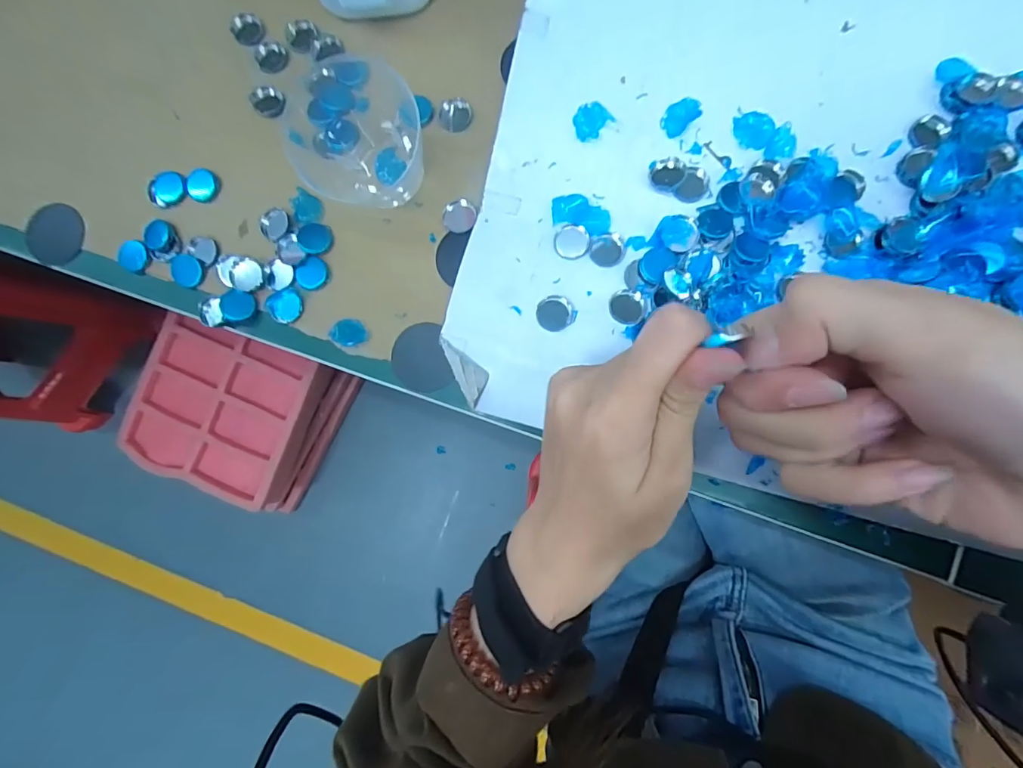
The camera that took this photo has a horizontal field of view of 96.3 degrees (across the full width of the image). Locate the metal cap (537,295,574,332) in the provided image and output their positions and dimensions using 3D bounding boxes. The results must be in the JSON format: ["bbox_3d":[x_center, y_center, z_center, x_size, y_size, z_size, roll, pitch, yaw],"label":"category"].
[{"bbox_3d":[0.023,-0.037,0.239,0.019,0.005,0.017,-34,85,3],"label":"metal cap"}]

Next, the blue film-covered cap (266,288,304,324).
[{"bbox_3d":[-0.128,-0.045,0.258,0.020,0.004,0.019,0,88,6],"label":"blue film-covered cap"}]

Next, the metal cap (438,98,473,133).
[{"bbox_3d":[-0.032,-0.152,0.257,0.018,0.006,0.017,0,88,6],"label":"metal cap"}]

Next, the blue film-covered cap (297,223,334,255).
[{"bbox_3d":[-0.111,-0.082,0.258,0.018,0.004,0.018,0,88,6],"label":"blue film-covered cap"}]

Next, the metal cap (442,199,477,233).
[{"bbox_3d":[-0.029,-0.093,0.253,0.017,0.007,0.017,0,88,6],"label":"metal cap"}]

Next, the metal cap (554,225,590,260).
[{"bbox_3d":[0.033,-0.077,0.245,0.018,0.004,0.019,0,88,6],"label":"metal cap"}]

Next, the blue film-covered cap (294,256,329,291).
[{"bbox_3d":[-0.113,-0.062,0.257,0.018,0.004,0.017,0,88,6],"label":"blue film-covered cap"}]

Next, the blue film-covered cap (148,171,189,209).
[{"bbox_3d":[-0.199,-0.113,0.265,0.018,0.006,0.022,26,90,6],"label":"blue film-covered cap"}]

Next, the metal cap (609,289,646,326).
[{"bbox_3d":[0.061,-0.040,0.240,0.019,0.005,0.017,9,88,6],"label":"metal cap"}]

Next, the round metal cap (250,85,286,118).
[{"bbox_3d":[-0.141,-0.164,0.265,0.019,0.004,0.018,42,92,6],"label":"round metal cap"}]

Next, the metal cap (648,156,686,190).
[{"bbox_3d":[0.084,-0.113,0.245,0.018,0.004,0.016,-6,87,5],"label":"metal cap"}]

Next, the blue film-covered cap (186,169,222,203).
[{"bbox_3d":[-0.179,-0.115,0.264,0.018,0.004,0.019,0,88,6],"label":"blue film-covered cap"}]

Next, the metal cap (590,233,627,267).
[{"bbox_3d":[0.052,-0.072,0.245,0.019,0.004,0.017,-27,85,4],"label":"metal cap"}]

